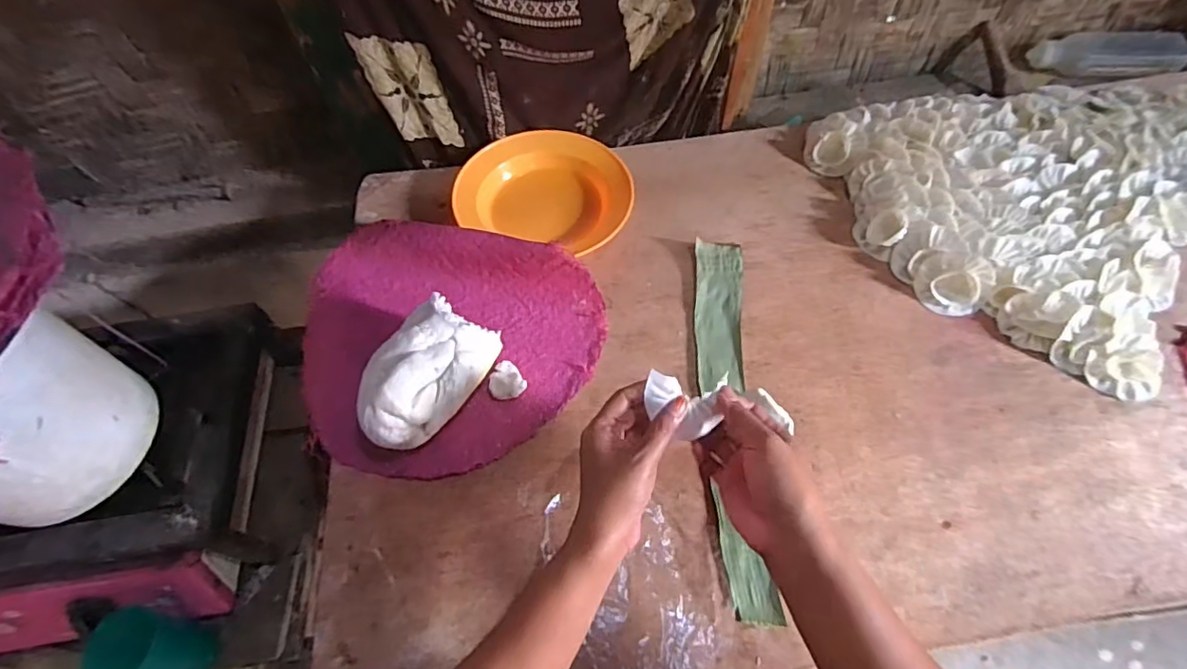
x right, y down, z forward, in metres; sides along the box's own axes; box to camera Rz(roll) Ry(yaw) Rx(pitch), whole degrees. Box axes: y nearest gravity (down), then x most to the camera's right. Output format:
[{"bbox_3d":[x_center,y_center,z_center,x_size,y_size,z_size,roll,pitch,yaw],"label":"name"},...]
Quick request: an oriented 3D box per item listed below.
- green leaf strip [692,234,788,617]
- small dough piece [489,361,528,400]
[{"bbox_3d":[0.141,0.070,0.597,0.061,0.011,0.410,1,59,4],"label":"green leaf strip"},{"bbox_3d":[-0.093,0.049,0.602,0.035,0.024,0.041,-29,62,-13],"label":"small dough piece"}]

